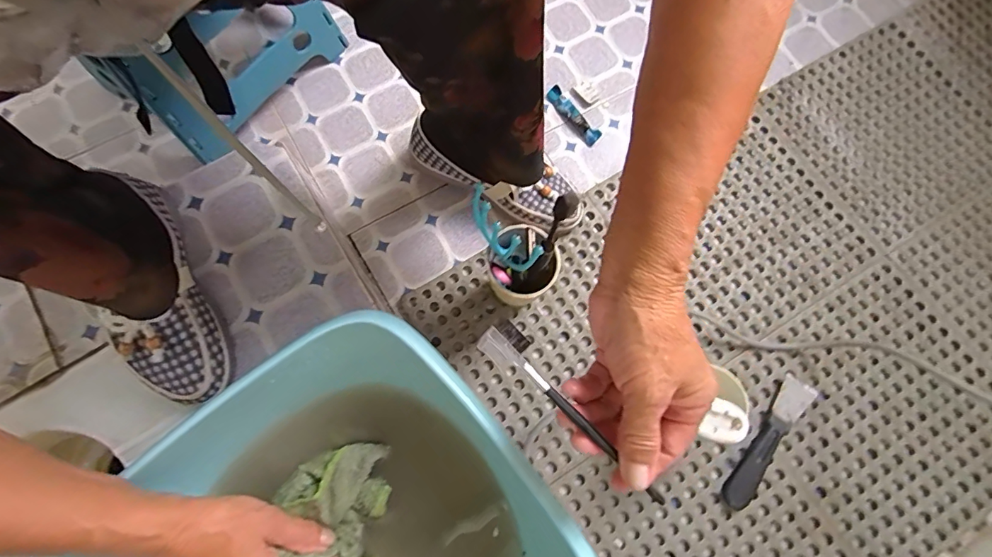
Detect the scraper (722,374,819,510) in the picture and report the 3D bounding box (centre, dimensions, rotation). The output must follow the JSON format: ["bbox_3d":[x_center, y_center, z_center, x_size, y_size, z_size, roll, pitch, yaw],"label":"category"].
[{"bbox_3d":[0.319,0.192,0.532,0.035,0.017,0.170,37,77,8],"label":"scraper"}]

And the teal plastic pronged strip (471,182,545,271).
[{"bbox_3d":[0.005,-0.043,0.437,0.020,0.066,0.089,-39,78,-9],"label":"teal plastic pronged strip"}]

